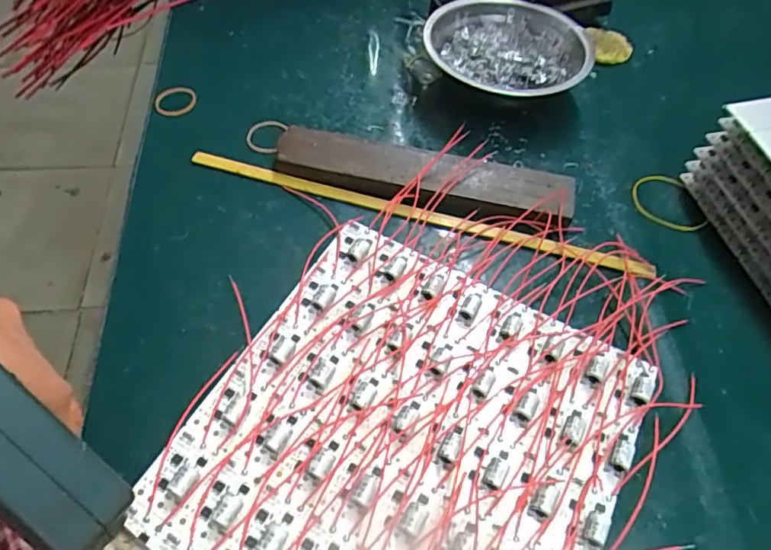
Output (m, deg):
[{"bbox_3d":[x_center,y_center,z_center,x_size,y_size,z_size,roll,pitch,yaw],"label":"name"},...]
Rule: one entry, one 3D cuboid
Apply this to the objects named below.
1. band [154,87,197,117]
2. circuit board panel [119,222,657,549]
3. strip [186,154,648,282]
[{"bbox_3d":[-0.159,-0.132,0.429,0.030,0.004,0.027,3,67,-1],"label":"band"},{"bbox_3d":[0.006,0.092,0.282,0.200,0.012,0.235,27,58,14],"label":"circuit board panel"},{"bbox_3d":[0.018,-0.043,0.379,0.315,0.006,0.011,16,56,7],"label":"strip"}]

